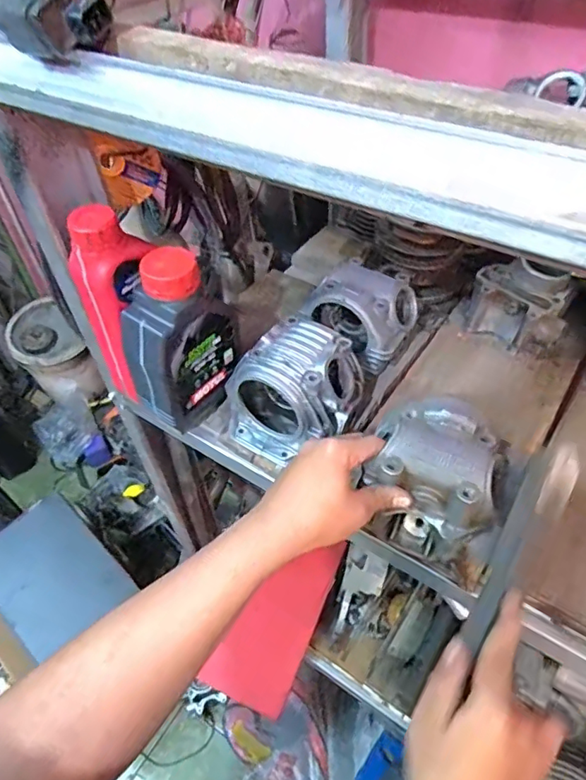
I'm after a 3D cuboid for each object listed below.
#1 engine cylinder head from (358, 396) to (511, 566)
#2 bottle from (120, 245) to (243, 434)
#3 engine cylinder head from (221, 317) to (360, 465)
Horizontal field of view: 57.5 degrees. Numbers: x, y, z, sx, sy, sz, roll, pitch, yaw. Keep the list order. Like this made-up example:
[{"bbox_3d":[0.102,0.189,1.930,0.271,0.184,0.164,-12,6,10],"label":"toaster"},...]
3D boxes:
[{"bbox_3d":[0.133,0.081,0.486,0.114,0.094,0.106,18,52,19],"label":"engine cylinder head"},{"bbox_3d":[-0.117,-0.054,0.571,0.121,0.199,0.059,-36,56,-26],"label":"bottle"},{"bbox_3d":[0.002,0.001,0.577,0.114,0.101,0.129,29,56,26],"label":"engine cylinder head"}]

